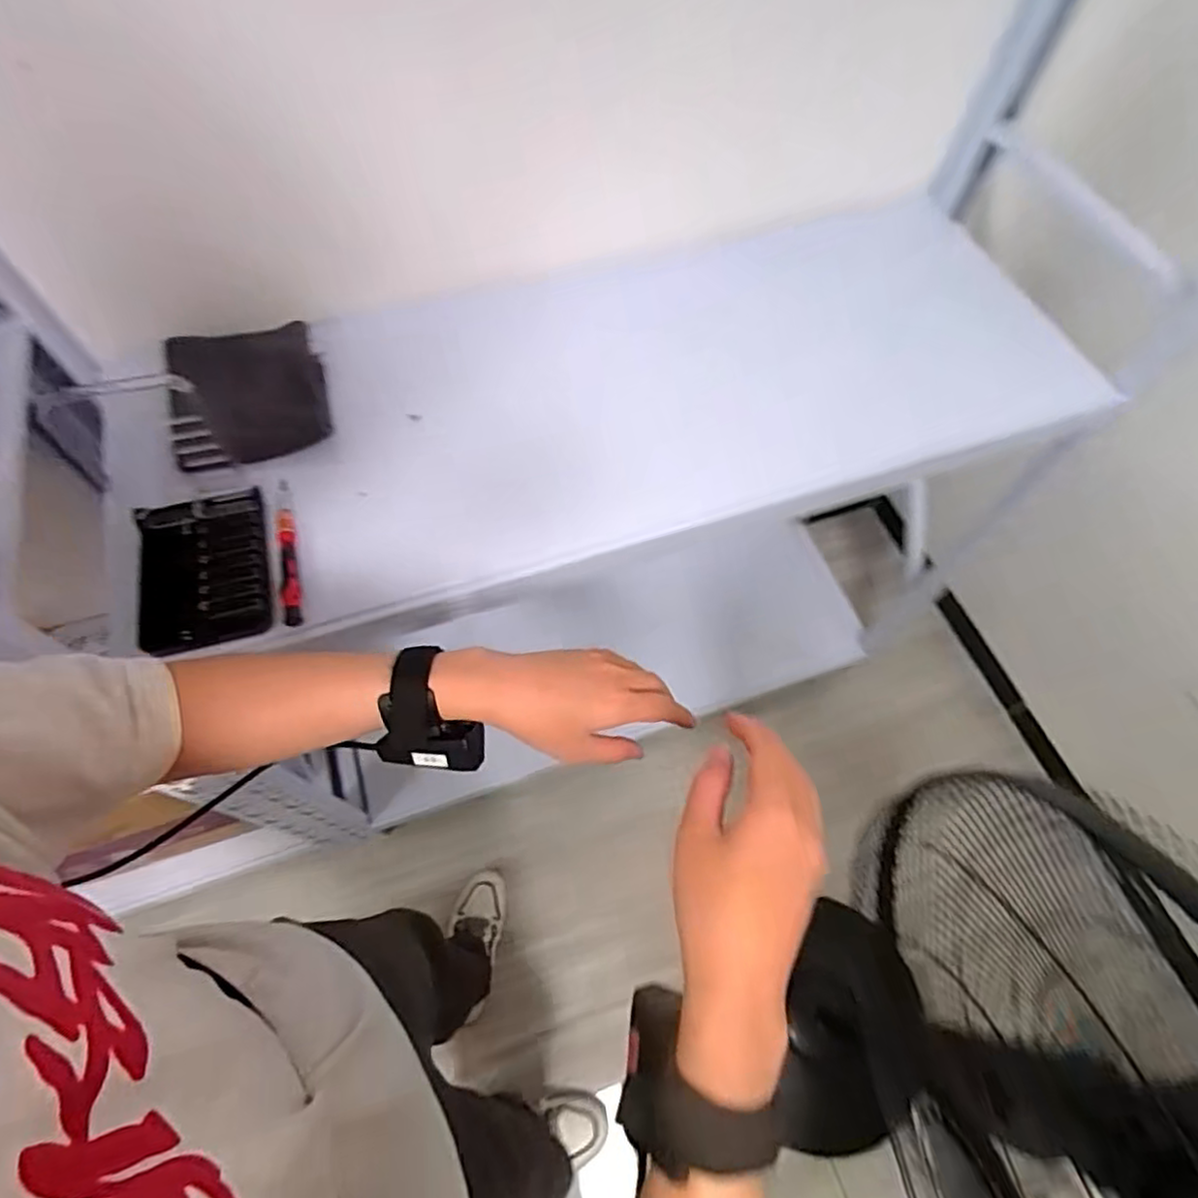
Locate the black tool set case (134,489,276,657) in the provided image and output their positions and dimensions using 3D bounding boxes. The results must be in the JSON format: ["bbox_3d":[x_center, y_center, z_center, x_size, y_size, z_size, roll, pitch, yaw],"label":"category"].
[{"bbox_3d":[-0.365,-0.028,0.604,0.114,0.027,0.165,-17,63,-9],"label":"black tool set case"}]

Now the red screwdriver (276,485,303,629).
[{"bbox_3d":[-0.297,-0.050,0.627,0.016,0.016,0.168,-14,62,-8],"label":"red screwdriver"}]

